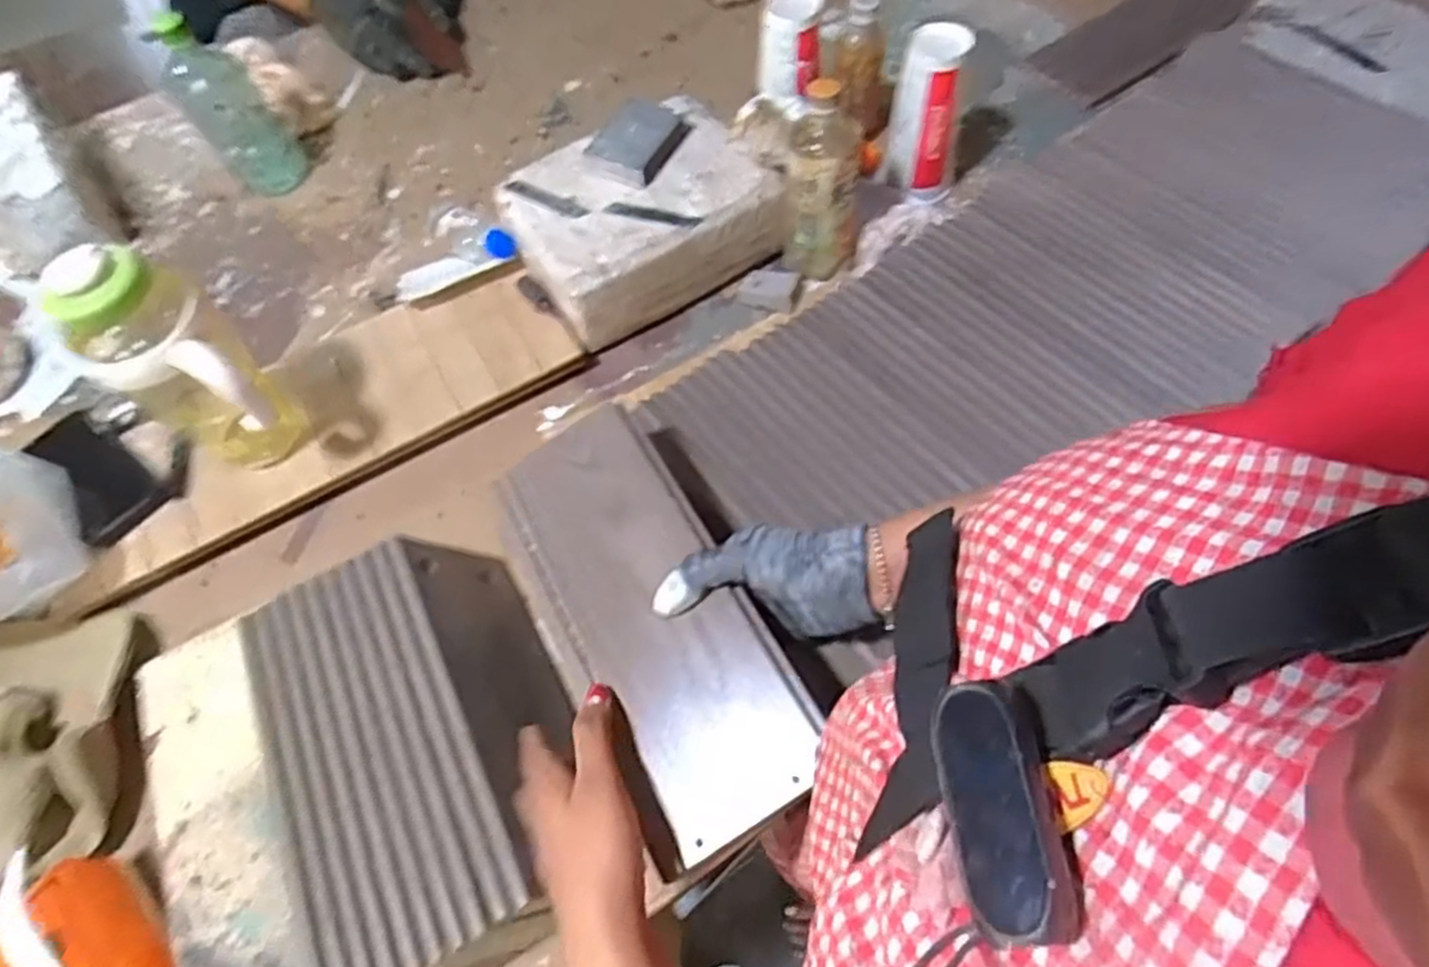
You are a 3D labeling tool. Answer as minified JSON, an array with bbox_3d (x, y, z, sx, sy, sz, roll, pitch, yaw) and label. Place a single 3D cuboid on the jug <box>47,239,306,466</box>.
[{"bbox_3d":[-0.437,-0.088,0.657,0.145,0.235,0.095,39,70,21],"label":"jug"}]

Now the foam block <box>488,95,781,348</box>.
[{"bbox_3d":[-0.079,-0.284,0.842,0.255,0.104,0.192,-29,64,-12],"label":"foam block"}]

